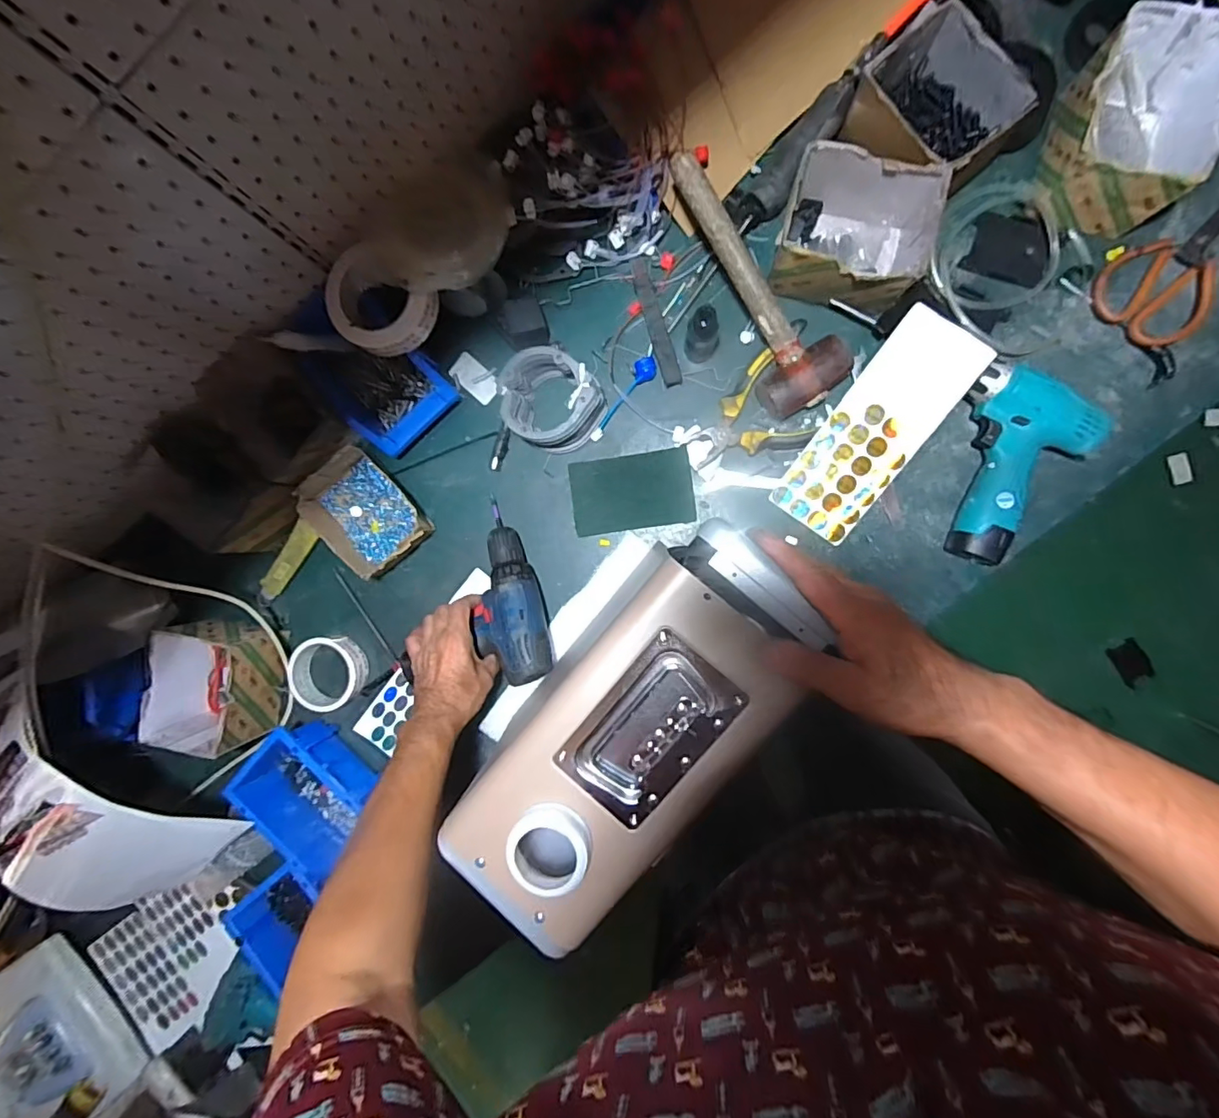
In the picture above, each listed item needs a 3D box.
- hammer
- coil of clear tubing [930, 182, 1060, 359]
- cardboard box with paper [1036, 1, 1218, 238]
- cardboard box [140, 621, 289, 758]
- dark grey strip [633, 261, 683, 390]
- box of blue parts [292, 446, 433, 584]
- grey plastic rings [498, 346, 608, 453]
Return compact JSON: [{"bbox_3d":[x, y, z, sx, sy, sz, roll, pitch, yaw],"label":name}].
[{"bbox_3d":[0.157,-0.290,0.570,0.098,0.044,0.282,-32,103,7],"label":"hammer"},{"bbox_3d":[0.419,-0.308,0.571,0.125,0.031,0.185,-28,87,7],"label":"coil of clear tubing"},{"bbox_3d":[0.506,-0.415,0.527,0.121,0.091,0.142,14,93,7],"label":"cardboard box with paper"},{"bbox_3d":[-0.480,0.153,0.669,0.115,0.087,0.141,7,92,8],"label":"cardboard box"},{"bbox_3d":[0.053,-0.274,0.626,0.021,0.004,0.146,-18,89,8],"label":"dark grey strip"},{"bbox_3d":[-0.296,-0.054,0.665,0.108,0.052,0.139,-40,86,7],"label":"box of blue parts"},{"bbox_3d":[-0.068,-0.179,0.620,0.105,0.077,0.103,0,91,8],"label":"grey plastic rings"}]

